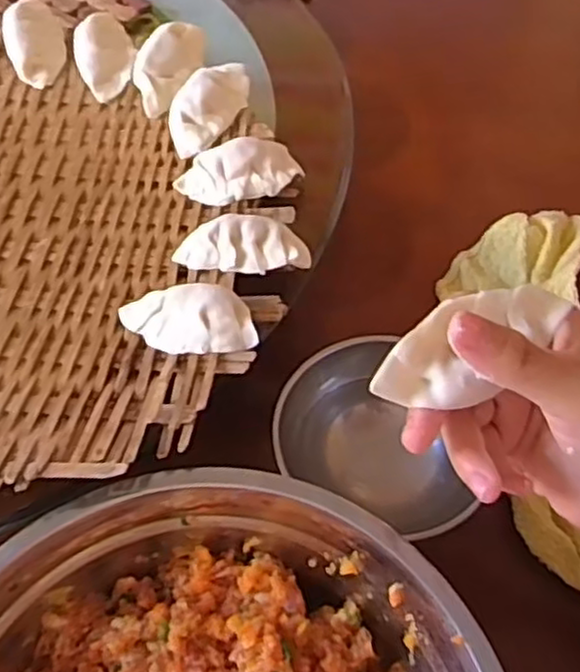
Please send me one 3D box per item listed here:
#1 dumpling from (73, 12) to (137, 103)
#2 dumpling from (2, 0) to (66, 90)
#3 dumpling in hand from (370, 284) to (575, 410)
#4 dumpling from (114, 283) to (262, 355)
[{"bbox_3d":[-0.130,-0.199,0.502,0.041,0.022,0.060,-19,57,-12],"label":"dumpling"},{"bbox_3d":[-0.183,-0.212,0.512,0.040,0.030,0.065,-16,56,-10],"label":"dumpling"},{"bbox_3d":[0.065,0.002,0.266,0.076,0.032,0.022,-28,19,-4],"label":"dumpling in hand"},{"bbox_3d":[-0.054,-0.009,0.369,0.074,0.019,0.035,4,55,4],"label":"dumpling"}]

